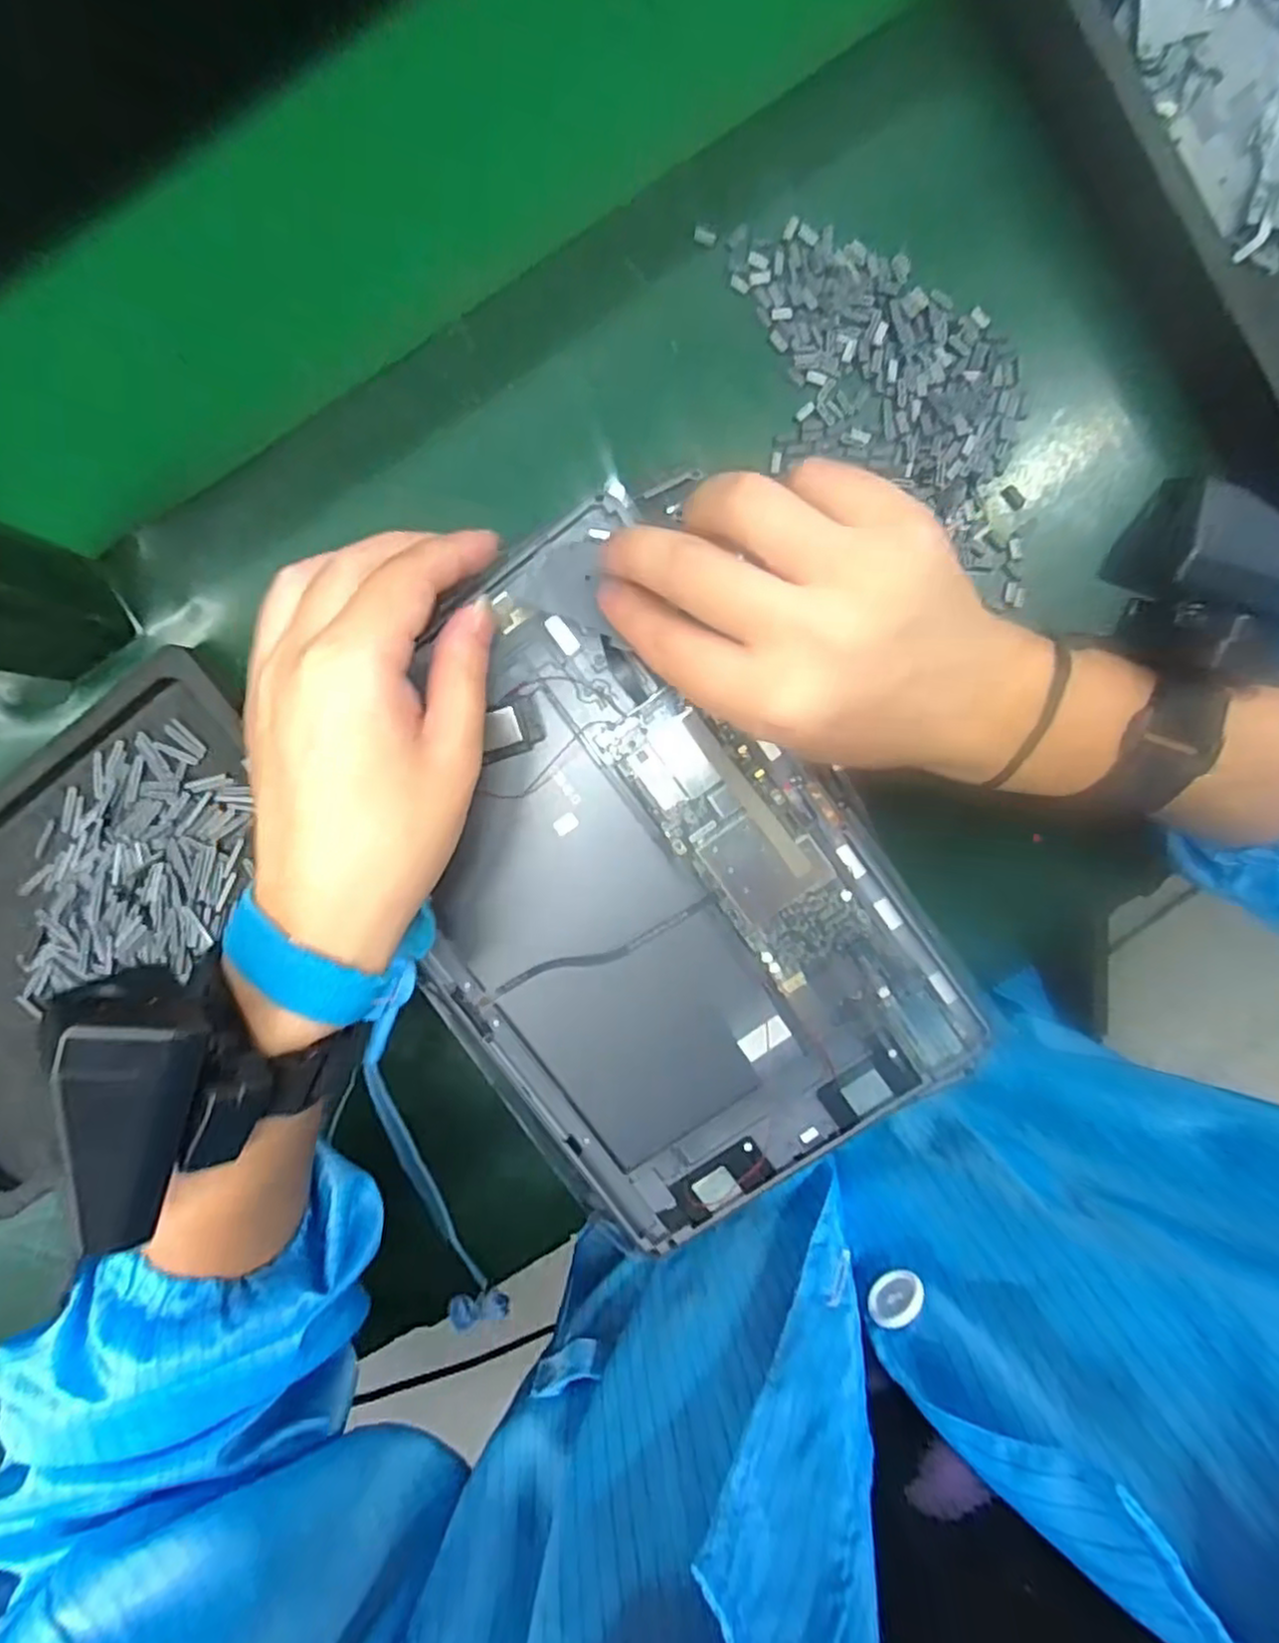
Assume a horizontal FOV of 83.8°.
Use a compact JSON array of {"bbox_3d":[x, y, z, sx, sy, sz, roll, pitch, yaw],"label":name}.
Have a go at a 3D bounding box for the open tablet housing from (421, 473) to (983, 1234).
[{"bbox_3d":[0.000,0.030,0.277,0.178,0.009,0.256,-34,95,5],"label":"open tablet housing"}]

